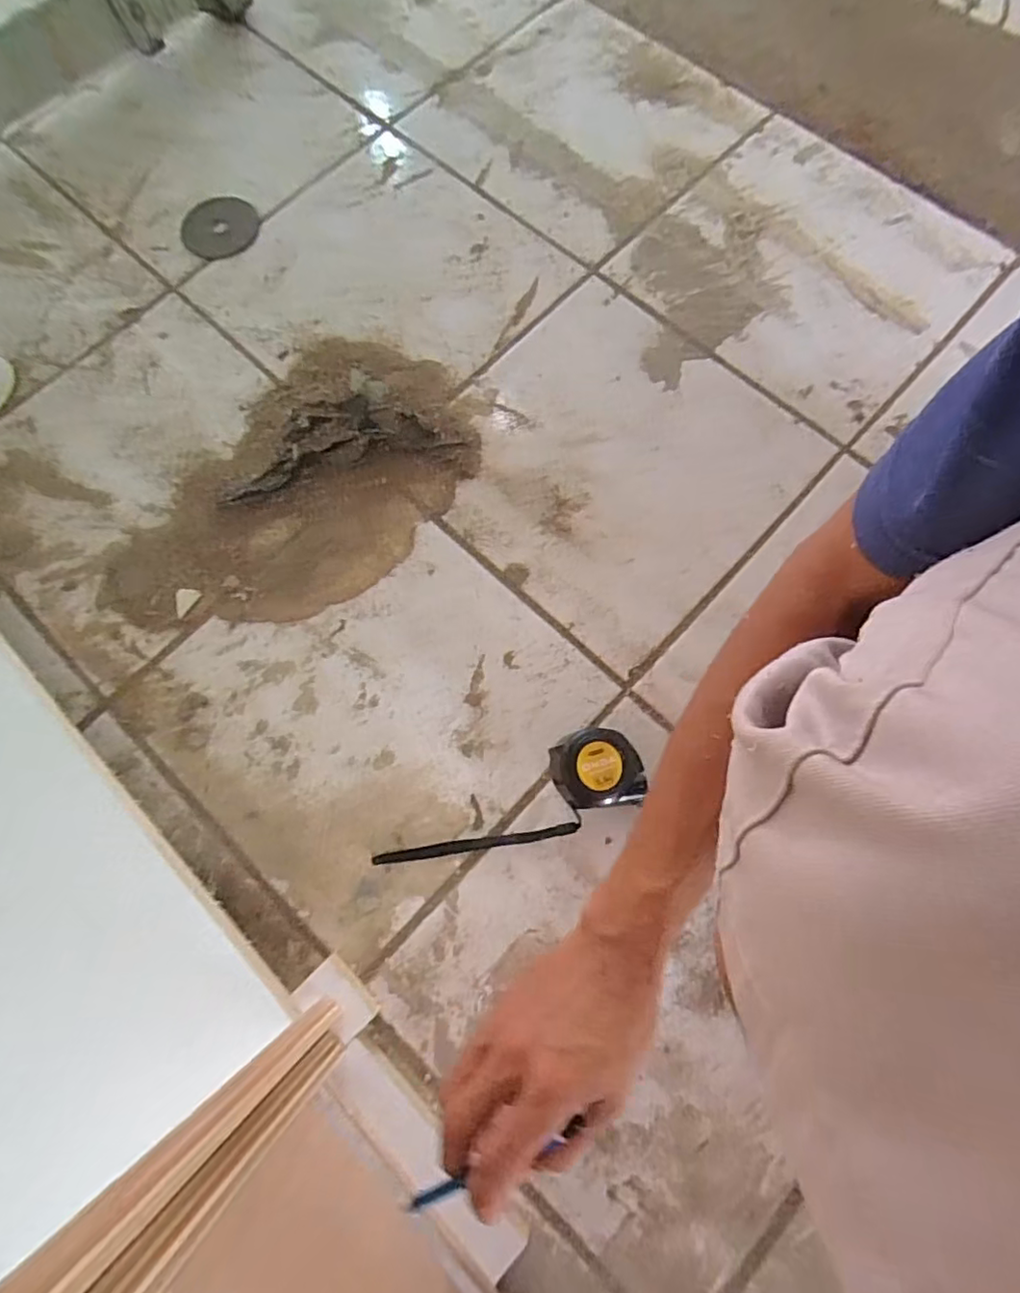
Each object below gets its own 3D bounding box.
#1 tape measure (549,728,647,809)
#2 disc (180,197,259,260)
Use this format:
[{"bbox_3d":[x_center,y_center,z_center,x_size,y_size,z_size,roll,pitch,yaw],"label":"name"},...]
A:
[{"bbox_3d":[0.066,0.091,0.462,0.067,0.045,0.057,-5,74,-1],"label":"tape measure"},{"bbox_3d":[-0.303,-0.440,0.641,0.076,0.009,0.075,1,78,-5],"label":"disc"}]

